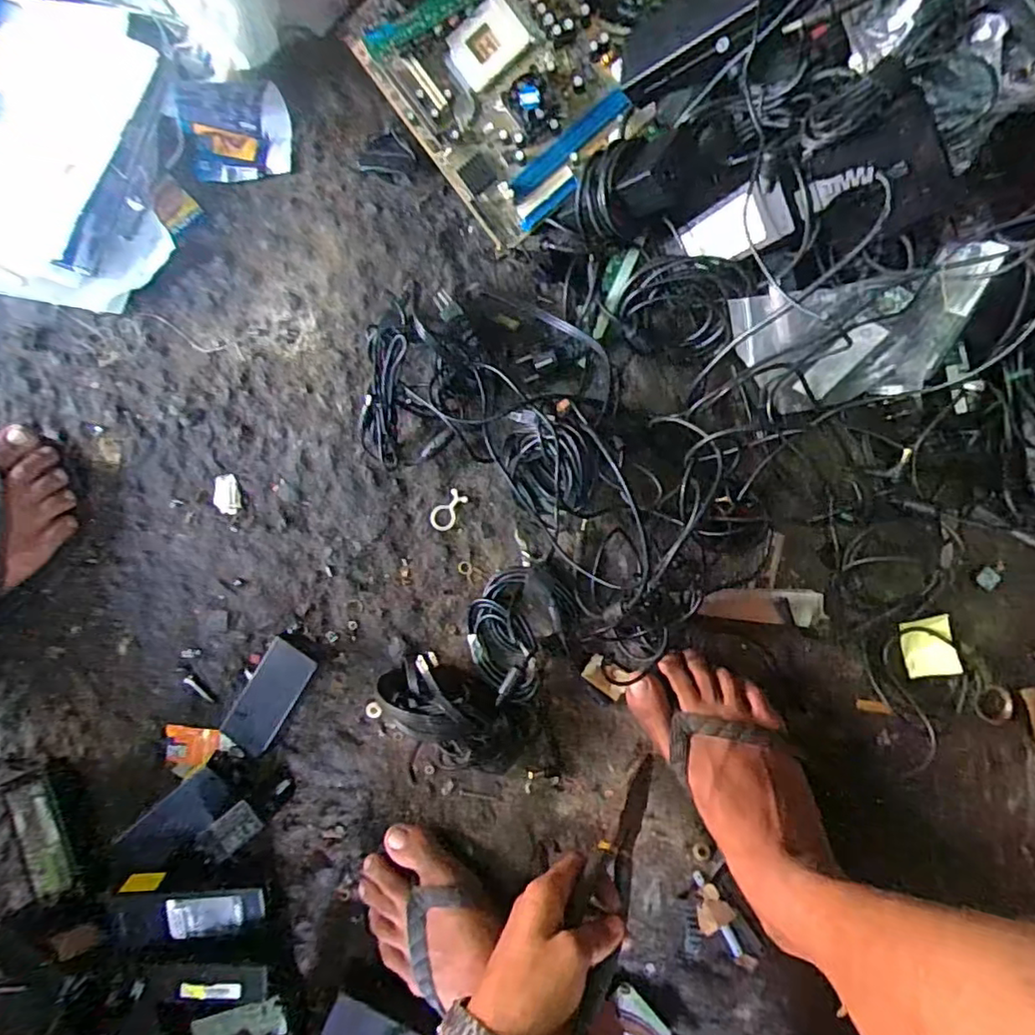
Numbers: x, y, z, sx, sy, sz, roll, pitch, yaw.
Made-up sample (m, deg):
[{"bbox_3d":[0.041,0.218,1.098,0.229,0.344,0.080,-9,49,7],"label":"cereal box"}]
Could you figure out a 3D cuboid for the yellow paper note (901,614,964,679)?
[{"bbox_3d":[0.346,0.109,0.514,0.041,0.006,0.048,-11,83,3],"label":"yellow paper note"}]

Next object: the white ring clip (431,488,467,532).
[{"bbox_3d":[-0.064,-0.006,0.566,0.023,0.006,0.041,39,88,7],"label":"white ring clip"}]

